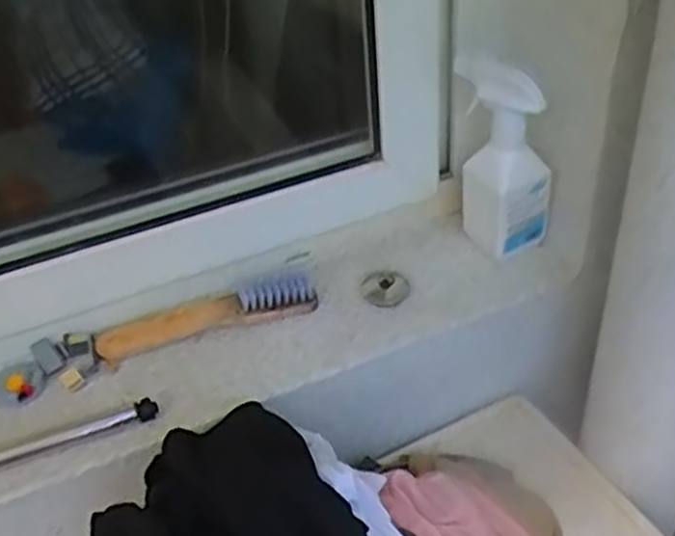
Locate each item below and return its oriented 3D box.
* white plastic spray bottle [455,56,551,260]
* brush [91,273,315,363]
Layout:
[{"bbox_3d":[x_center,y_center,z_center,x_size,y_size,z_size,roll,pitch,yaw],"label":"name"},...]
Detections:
[{"bbox_3d":[0.155,-0.101,0.690,0.048,0.178,0.070,-27,42,-25],"label":"white plastic spray bottle"},{"bbox_3d":[-0.121,0.040,0.691,0.197,0.029,0.046,-14,38,-10],"label":"brush"}]

